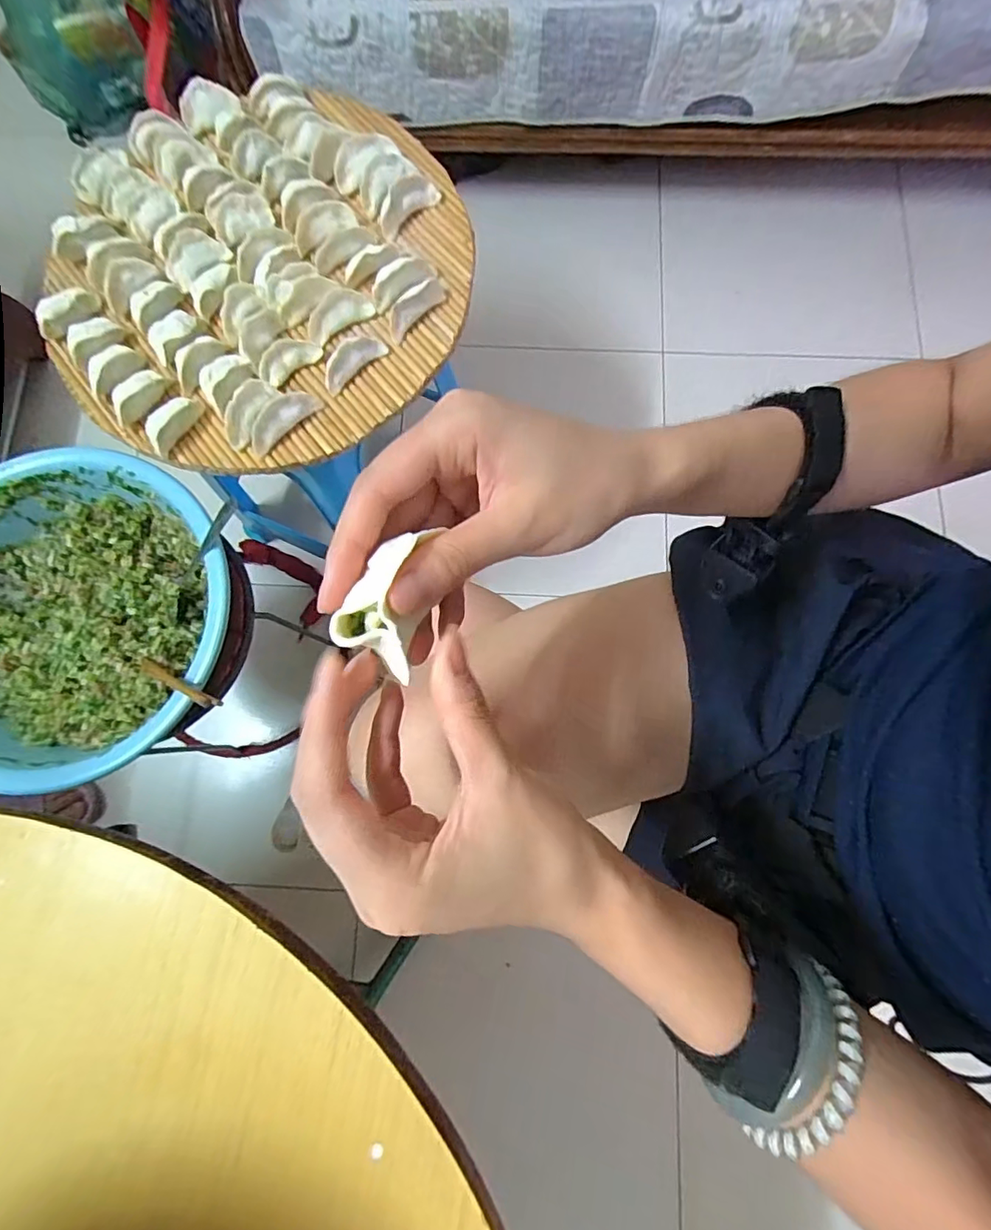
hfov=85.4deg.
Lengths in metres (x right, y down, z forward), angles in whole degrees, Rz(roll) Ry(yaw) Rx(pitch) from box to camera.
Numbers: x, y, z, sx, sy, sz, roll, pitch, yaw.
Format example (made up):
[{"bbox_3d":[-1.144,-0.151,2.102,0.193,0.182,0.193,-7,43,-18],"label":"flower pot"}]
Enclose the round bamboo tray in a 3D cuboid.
[{"bbox_3d":[-0.240,-0.352,0.544,0.428,0.035,0.418,-15,79,-2],"label":"round bamboo tray"}]

